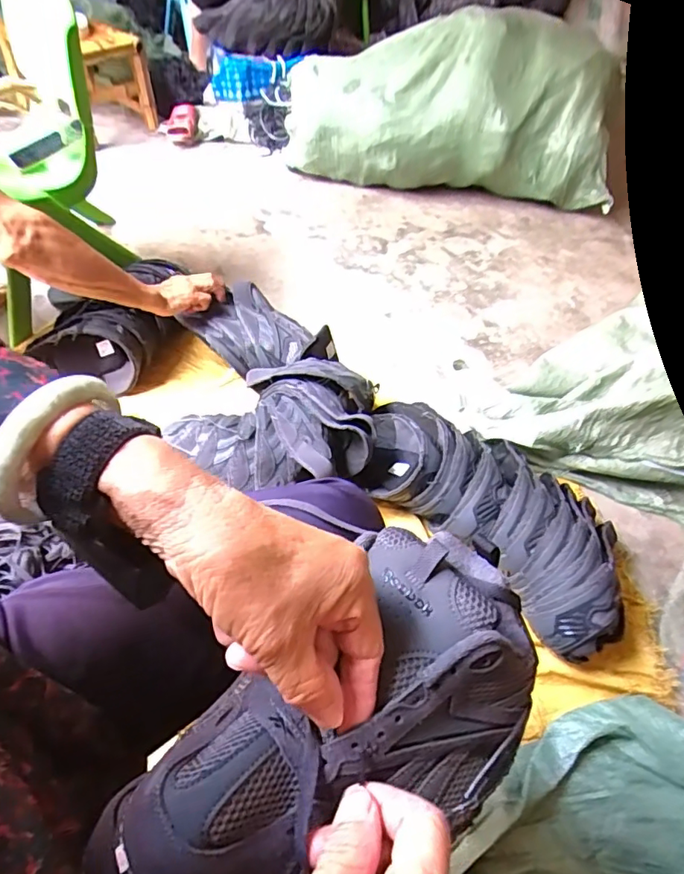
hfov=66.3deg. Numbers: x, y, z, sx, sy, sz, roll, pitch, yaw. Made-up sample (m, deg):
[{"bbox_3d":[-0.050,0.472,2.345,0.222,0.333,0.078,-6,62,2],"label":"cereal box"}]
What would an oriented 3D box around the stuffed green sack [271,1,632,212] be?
[{"bbox_3d":[0.299,-0.905,1.440,0.896,0.356,0.308,6,53,0],"label":"stuffed green sack"}]

